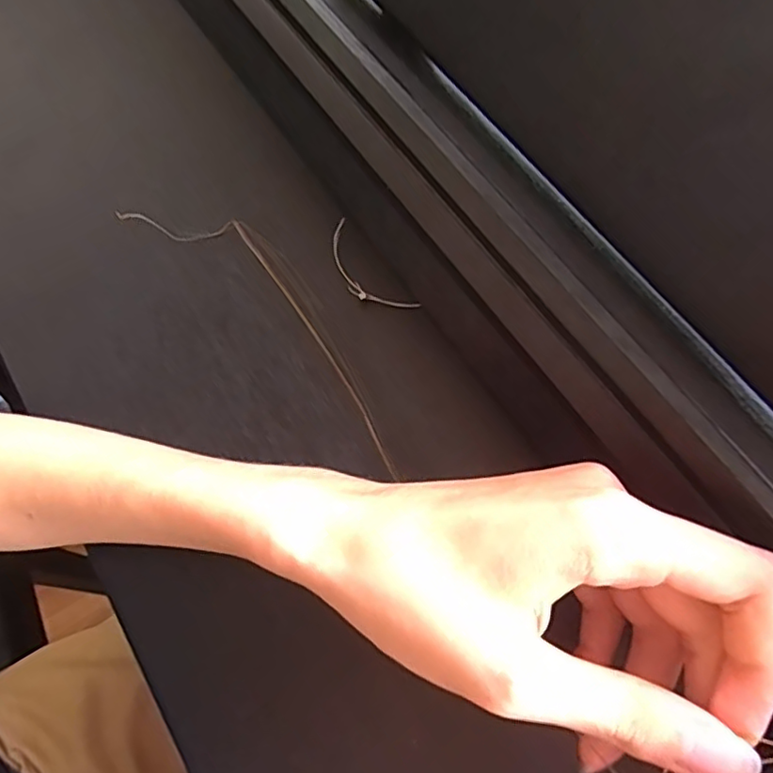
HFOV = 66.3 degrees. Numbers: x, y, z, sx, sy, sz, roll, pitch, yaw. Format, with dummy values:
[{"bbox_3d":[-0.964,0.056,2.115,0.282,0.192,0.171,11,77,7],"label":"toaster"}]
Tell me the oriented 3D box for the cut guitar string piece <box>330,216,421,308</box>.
[{"bbox_3d":[-0.011,-0.055,0.294,0.021,0.009,0.060,-38,72,-13],"label":"cut guitar string piece"}]

